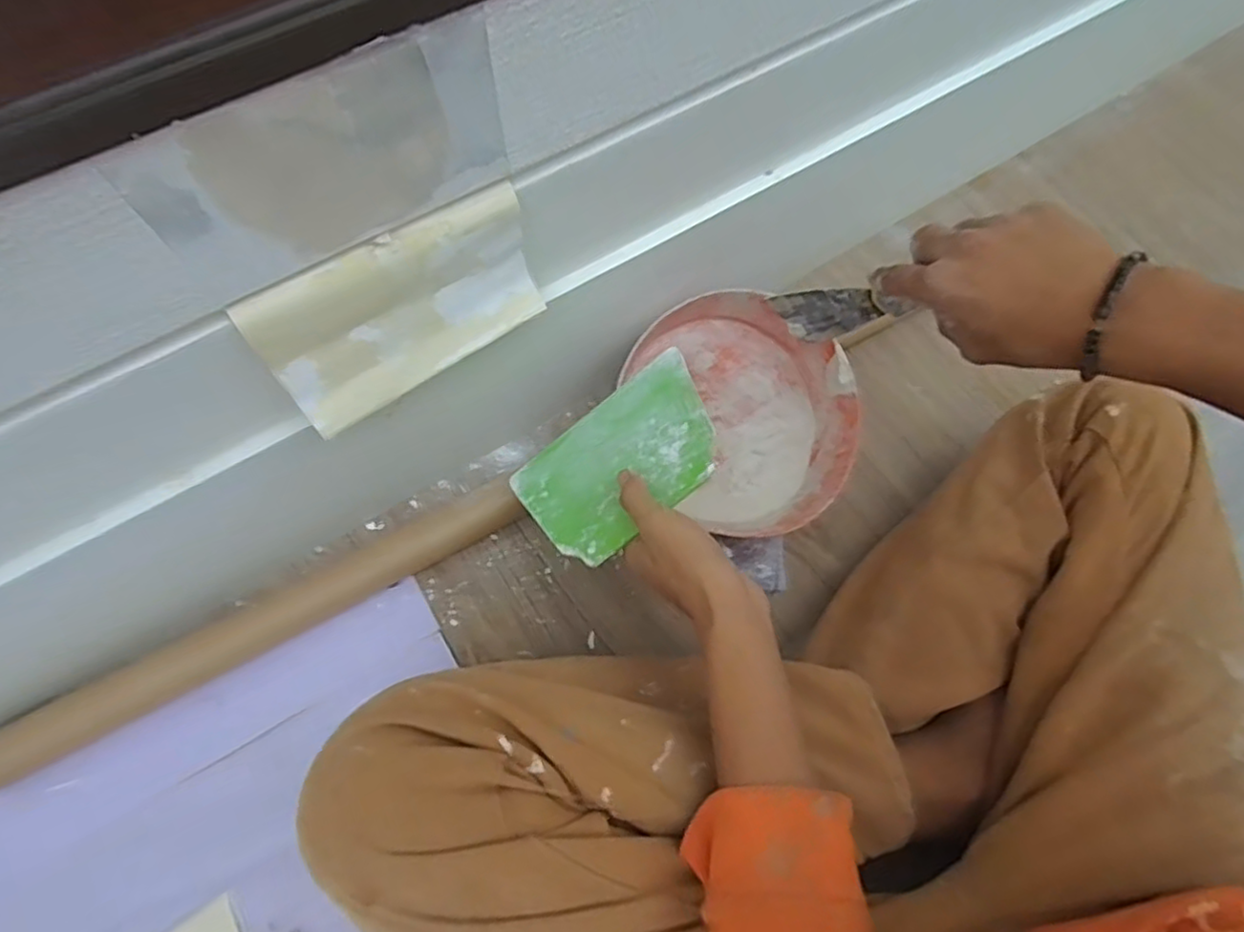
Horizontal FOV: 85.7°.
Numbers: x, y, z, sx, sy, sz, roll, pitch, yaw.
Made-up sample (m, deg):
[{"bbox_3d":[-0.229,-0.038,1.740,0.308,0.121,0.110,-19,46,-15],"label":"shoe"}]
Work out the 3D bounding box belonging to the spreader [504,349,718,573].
[{"bbox_3d":[-0.002,-0.005,0.502,0.160,0.007,0.131,-40,44,7],"label":"spreader"}]

